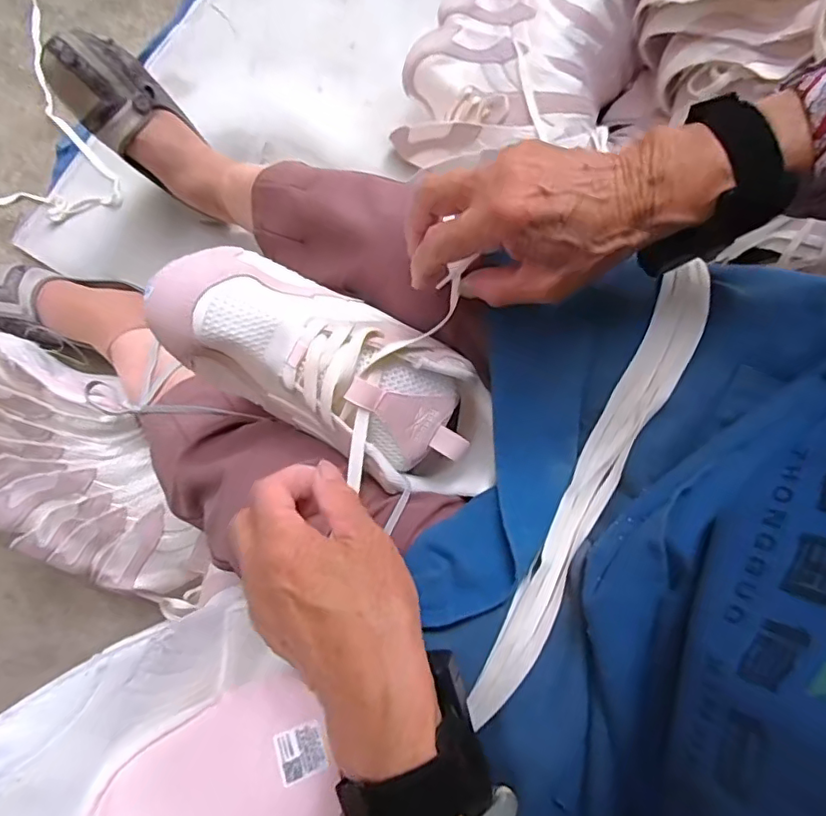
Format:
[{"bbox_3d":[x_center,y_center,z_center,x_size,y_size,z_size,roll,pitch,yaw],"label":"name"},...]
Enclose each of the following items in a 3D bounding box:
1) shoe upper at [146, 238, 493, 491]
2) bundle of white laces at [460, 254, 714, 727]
[{"bbox_3d":[-0.045,-0.023,0.372,0.237,0.072,0.088,29,80,-11],"label":"shoe upper"},{"bbox_3d":[0.114,0.047,0.353,0.028,0.037,0.296,28,82,-3],"label":"bundle of white laces"}]

